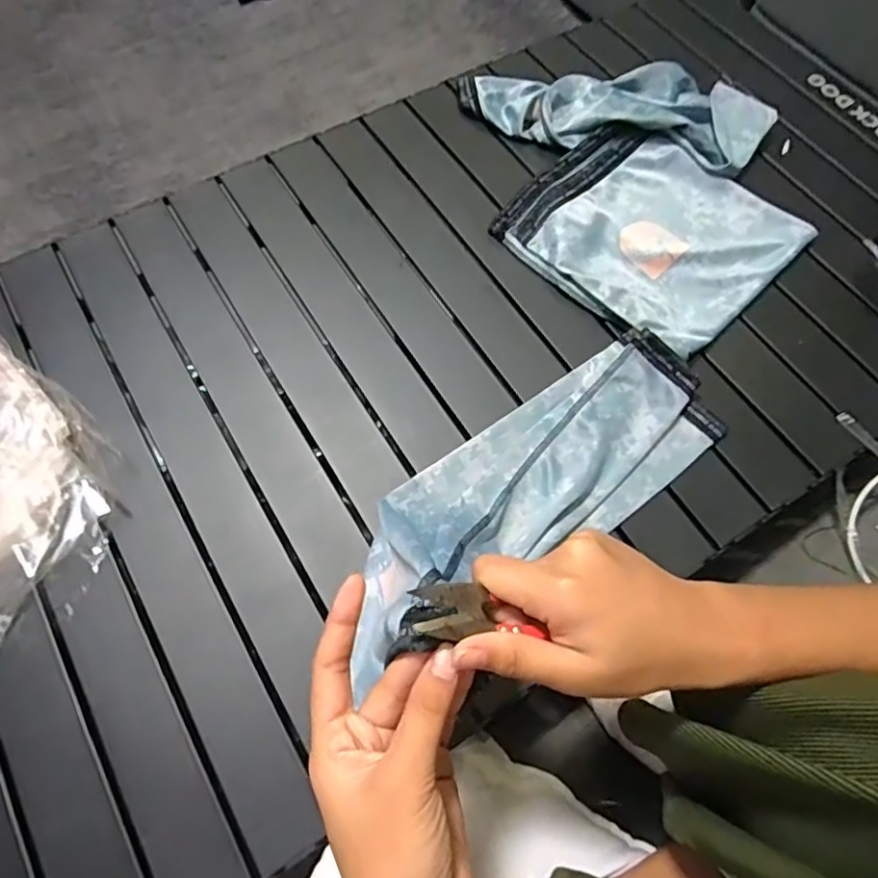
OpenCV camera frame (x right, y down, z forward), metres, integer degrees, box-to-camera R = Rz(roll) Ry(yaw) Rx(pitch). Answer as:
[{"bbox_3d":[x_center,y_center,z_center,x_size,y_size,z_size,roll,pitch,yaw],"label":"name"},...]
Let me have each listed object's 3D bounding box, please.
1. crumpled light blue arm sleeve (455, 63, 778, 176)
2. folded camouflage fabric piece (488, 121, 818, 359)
[{"bbox_3d":[0.190,-0.369,0.654,0.339,0.041,0.137,11,67,3],"label":"crumpled light blue arm sleeve"},{"bbox_3d":[0.214,-0.211,0.596,0.240,0.024,0.227,41,71,14],"label":"folded camouflage fabric piece"}]

